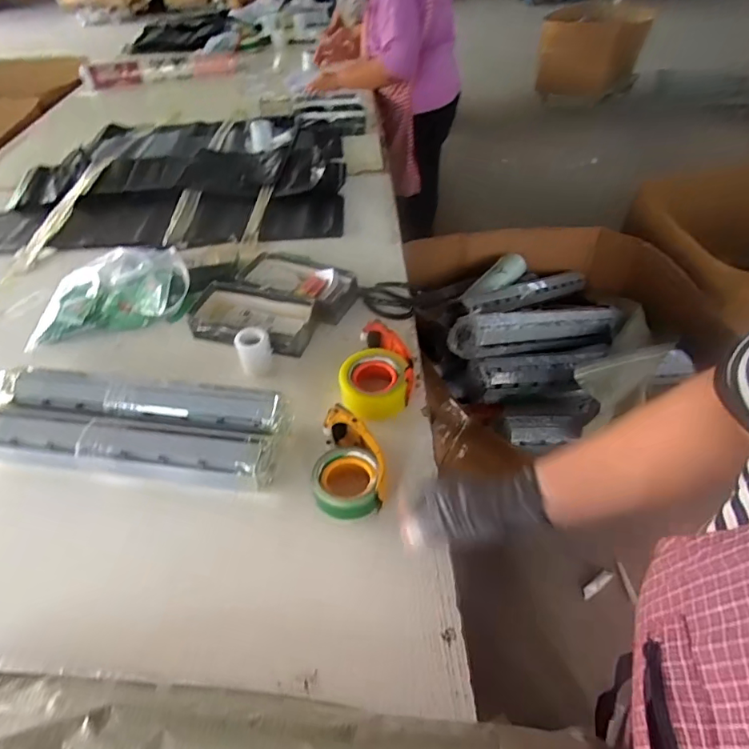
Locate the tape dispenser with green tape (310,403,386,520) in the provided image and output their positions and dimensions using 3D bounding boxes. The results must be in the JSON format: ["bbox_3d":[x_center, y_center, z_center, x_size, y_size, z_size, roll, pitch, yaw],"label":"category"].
[{"bbox_3d":[-0.037,0.118,0.664,0.093,0.061,0.156,-9,45,-6],"label":"tape dispenser with green tape"}]

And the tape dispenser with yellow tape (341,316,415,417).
[{"bbox_3d":[0.003,-0.006,0.799,0.112,0.061,0.163,-2,45,0],"label":"tape dispenser with yellow tape"}]

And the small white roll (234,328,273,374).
[{"bbox_3d":[-0.199,-0.039,0.829,0.056,0.057,0.058,-18,47,-15],"label":"small white roll"}]

